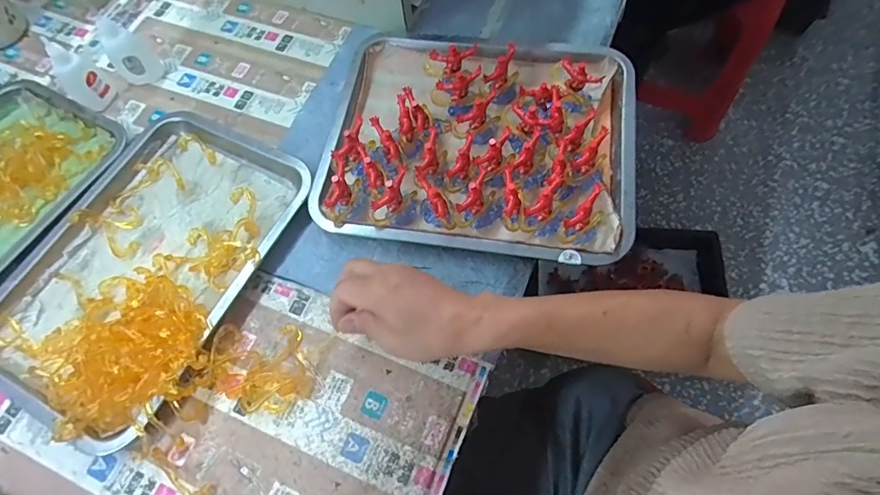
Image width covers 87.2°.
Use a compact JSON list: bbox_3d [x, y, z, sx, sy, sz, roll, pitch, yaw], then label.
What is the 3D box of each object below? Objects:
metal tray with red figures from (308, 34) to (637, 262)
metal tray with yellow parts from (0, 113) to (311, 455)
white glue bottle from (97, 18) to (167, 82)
[{"bbox_3d":[0.040,-0.118,0.472,0.303,0.048,0.257,9,67,5],"label":"metal tray with red figures"},{"bbox_3d":[-0.280,0.006,0.434,0.216,0.041,0.296,23,69,11],"label":"metal tray with yellow parts"},{"bbox_3d":[-0.356,-0.223,0.527,0.042,0.070,0.035,-37,71,-13],"label":"white glue bottle"}]

